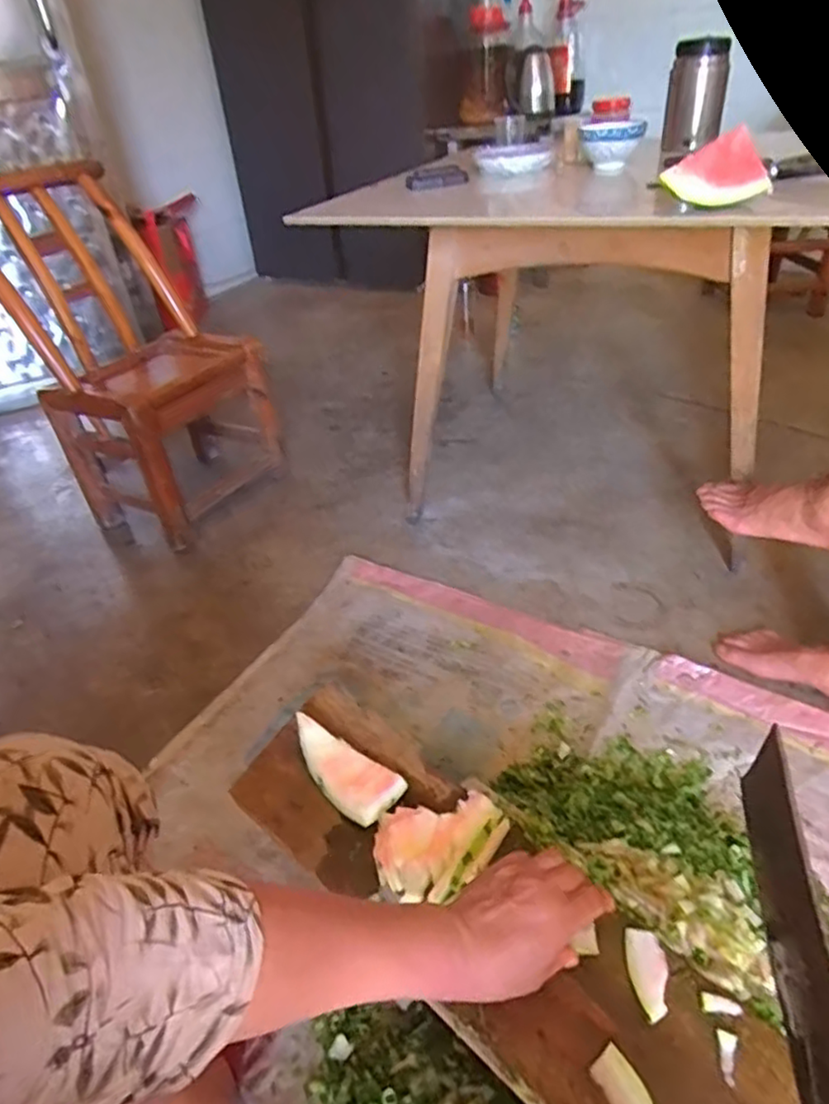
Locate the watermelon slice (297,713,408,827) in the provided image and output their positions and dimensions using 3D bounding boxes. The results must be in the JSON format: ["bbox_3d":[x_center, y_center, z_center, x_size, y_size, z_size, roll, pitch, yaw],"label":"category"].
[{"bbox_3d":[-0.074,0.216,0.636,0.127,0.015,0.057,24,60,23],"label":"watermelon slice"}]

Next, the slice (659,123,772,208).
[{"bbox_3d":[0.388,-0.487,0.827,0.131,0.079,0.034,-3,38,3],"label":"slice"}]

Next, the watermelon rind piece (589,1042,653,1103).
[{"bbox_3d":[0.148,0.375,0.440,0.027,0.007,0.065,-20,40,-18],"label":"watermelon rind piece"}]

